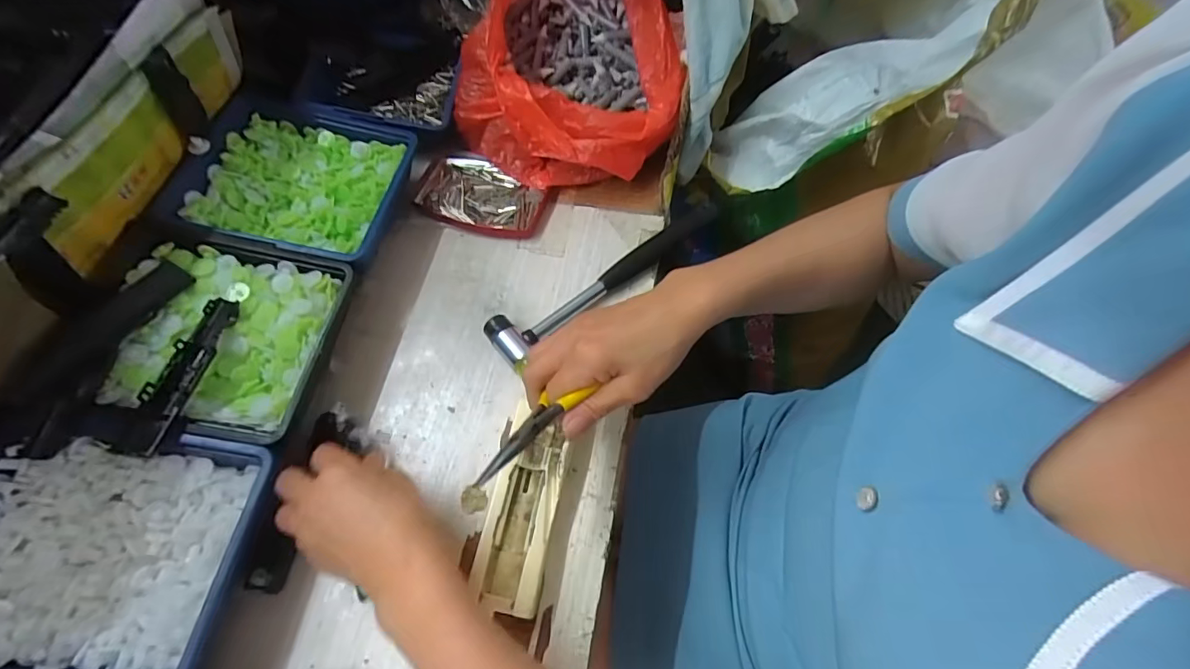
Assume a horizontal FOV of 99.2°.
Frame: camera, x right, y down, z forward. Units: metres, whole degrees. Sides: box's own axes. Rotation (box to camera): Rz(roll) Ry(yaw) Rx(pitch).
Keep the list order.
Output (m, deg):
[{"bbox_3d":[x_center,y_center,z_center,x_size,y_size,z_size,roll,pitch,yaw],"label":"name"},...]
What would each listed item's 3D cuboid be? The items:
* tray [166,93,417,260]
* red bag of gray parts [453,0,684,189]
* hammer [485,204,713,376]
[{"bbox_3d":[-0.247,-0.127,0.447,0.165,0.084,0.153,10,63,6],"label":"tray"},{"bbox_3d":[-0.024,-0.278,0.451,0.208,0.204,0.226,5,63,4],"label":"red bag of gray parts"},{"bbox_3d":[0.011,-0.058,0.445,0.239,0.026,0.055,-40,69,-18],"label":"hammer"}]

